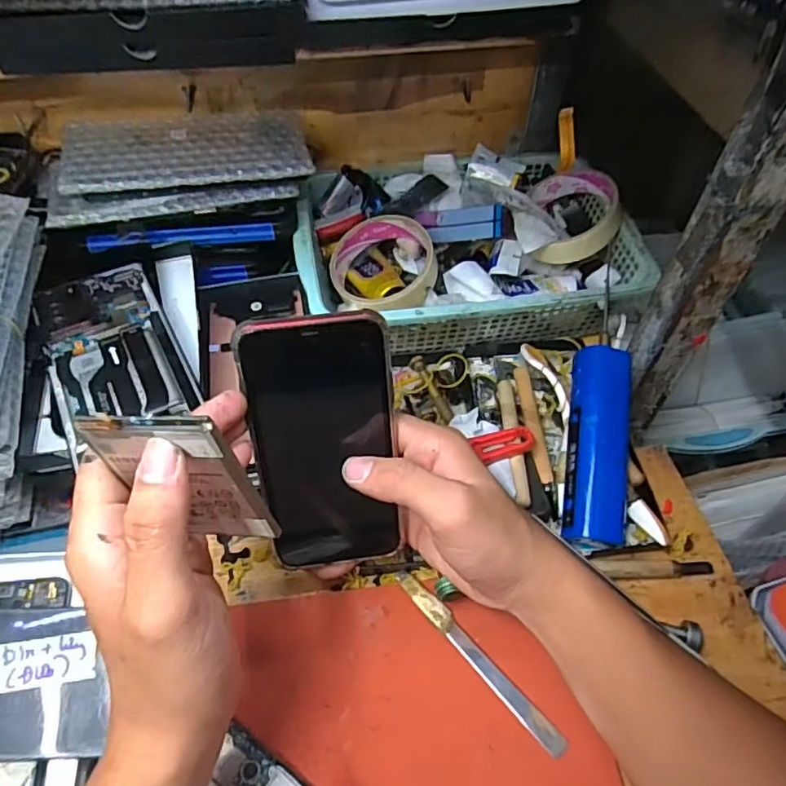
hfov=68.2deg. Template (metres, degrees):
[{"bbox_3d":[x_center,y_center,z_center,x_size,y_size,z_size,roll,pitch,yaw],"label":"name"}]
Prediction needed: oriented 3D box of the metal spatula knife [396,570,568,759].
[{"bbox_3d":[0.047,0.151,0.335,0.012,0.004,0.127,-34,60,-23],"label":"metal spatula knife"}]

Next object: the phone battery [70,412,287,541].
[{"bbox_3d":[-0.087,0.037,0.242,0.057,0.080,0.005,-6,43,13],"label":"phone battery"}]

